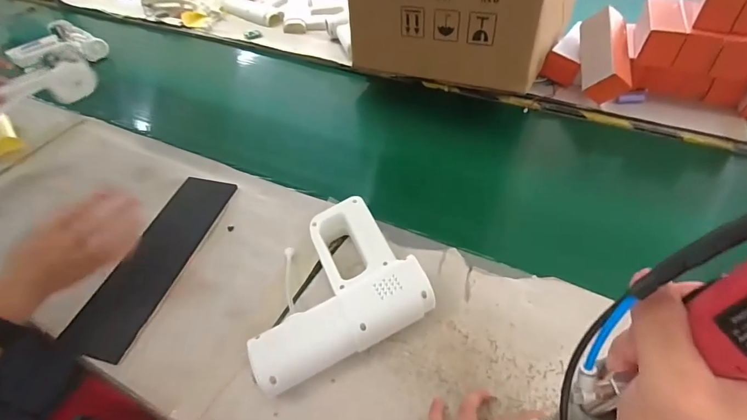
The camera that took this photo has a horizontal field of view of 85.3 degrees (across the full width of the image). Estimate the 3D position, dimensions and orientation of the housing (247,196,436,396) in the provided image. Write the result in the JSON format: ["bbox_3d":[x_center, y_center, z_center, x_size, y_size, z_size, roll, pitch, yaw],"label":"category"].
[{"bbox_3d":[-0.059,0.095,0.490,0.203,0.065,0.179,-24,49,-17],"label":"housing"}]

